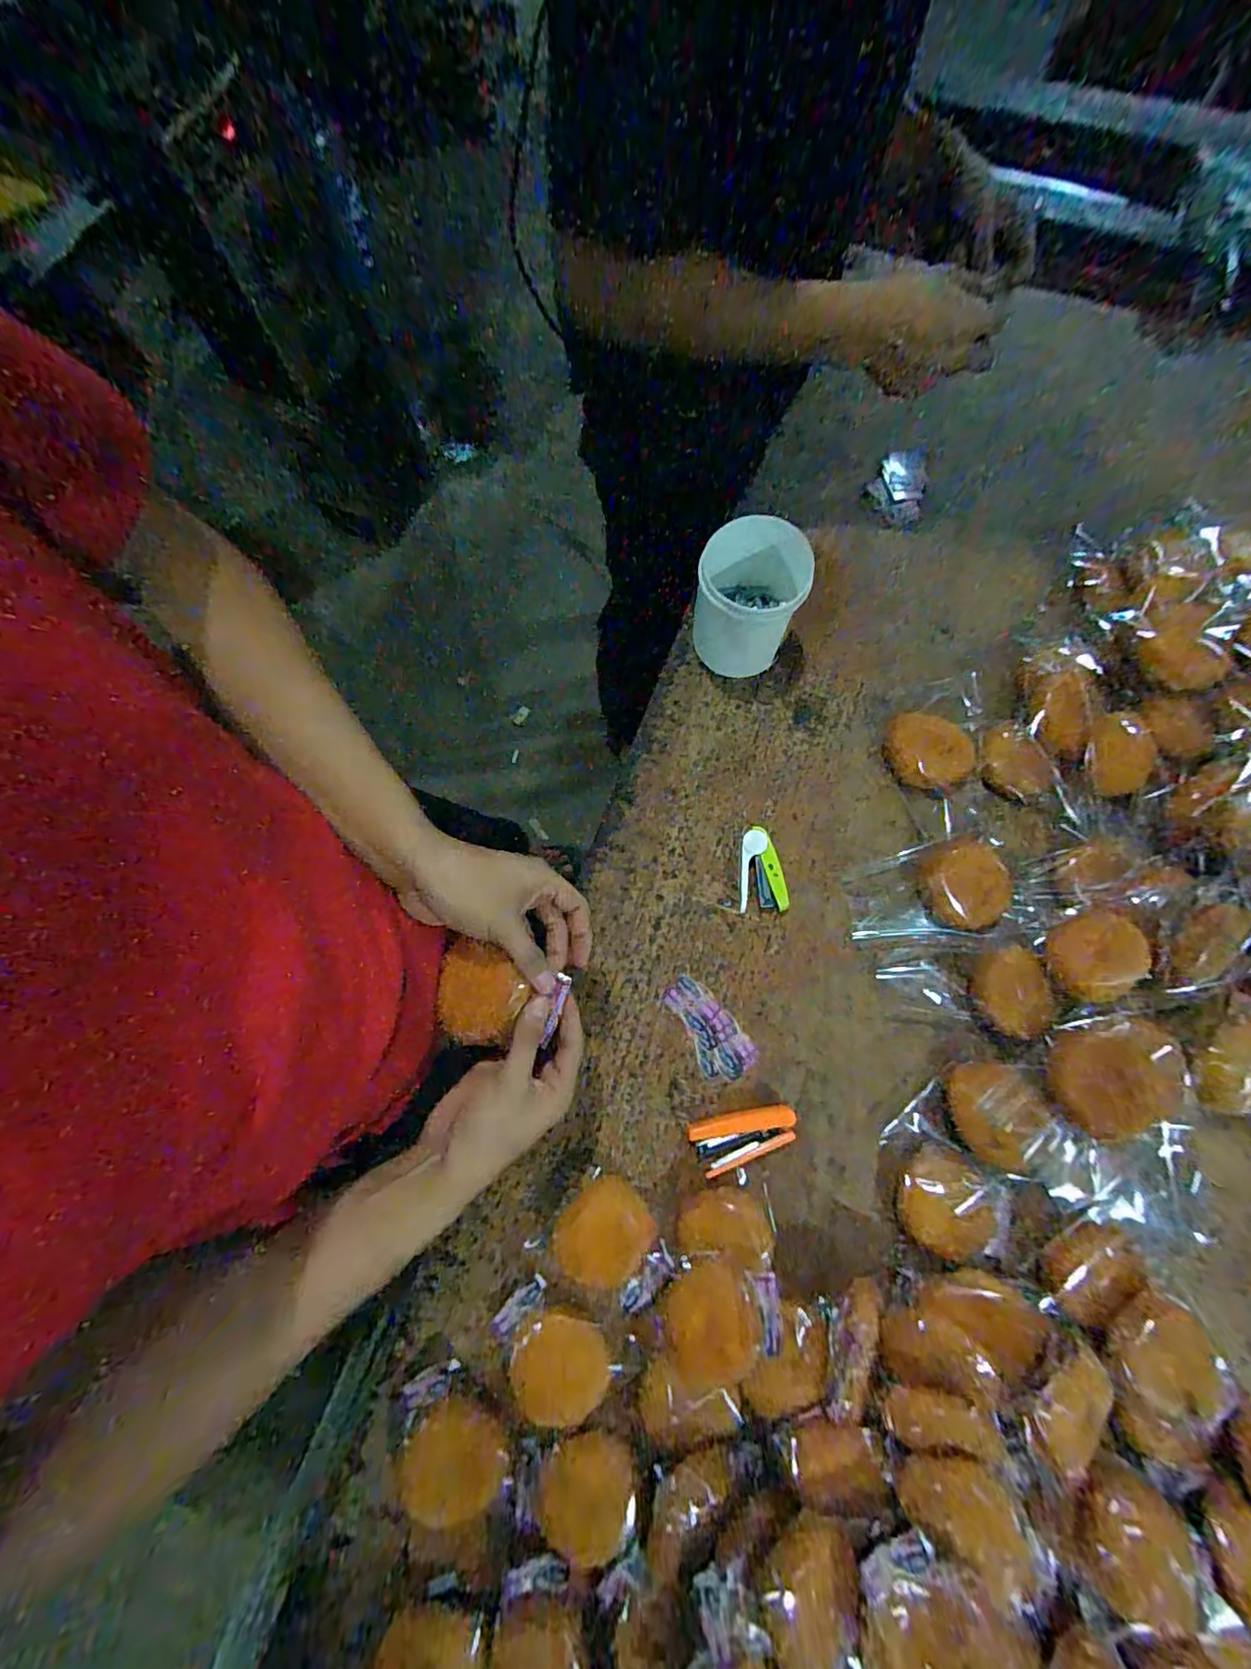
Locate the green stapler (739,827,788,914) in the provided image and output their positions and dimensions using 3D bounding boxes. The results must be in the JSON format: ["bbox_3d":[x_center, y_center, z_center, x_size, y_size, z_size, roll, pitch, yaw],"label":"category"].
[{"bbox_3d":[0.140,0.036,0.583,0.045,0.019,0.083,-1,76,-1],"label":"green stapler"}]

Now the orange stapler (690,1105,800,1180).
[{"bbox_3d":[0.110,0.278,0.527,0.094,0.021,0.044,-18,77,-5],"label":"orange stapler"}]

